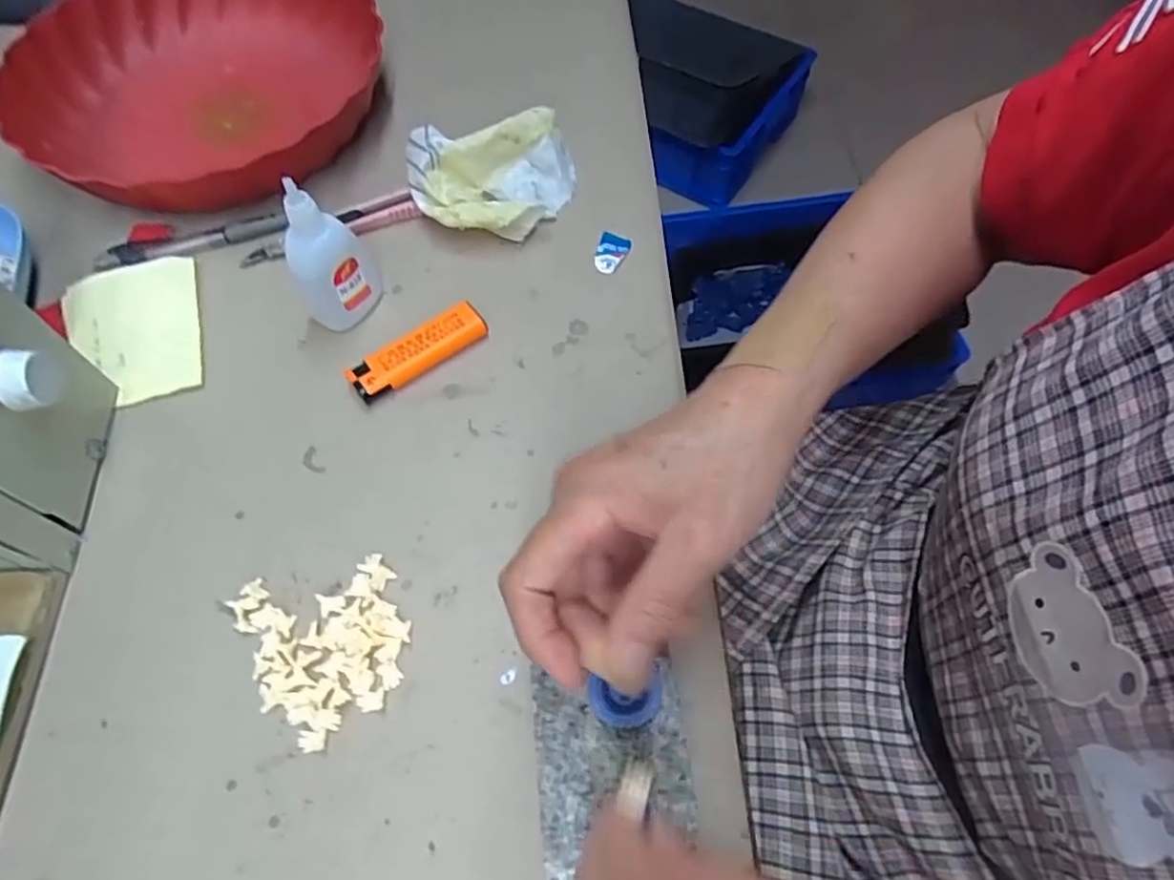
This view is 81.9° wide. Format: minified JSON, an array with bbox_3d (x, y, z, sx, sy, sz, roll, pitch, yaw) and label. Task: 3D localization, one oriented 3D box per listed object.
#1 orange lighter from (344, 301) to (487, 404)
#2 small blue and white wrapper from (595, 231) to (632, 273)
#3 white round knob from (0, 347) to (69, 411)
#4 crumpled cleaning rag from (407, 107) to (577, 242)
[{"bbox_3d":[-0.095,-0.049,0.382,0.079,0.015,0.024,-30,67,-19],"label":"orange lighter"},{"bbox_3d":[0.016,-0.118,0.428,0.019,0.007,0.029,14,61,5],"label":"small blue and white wrapper"},{"bbox_3d":[-0.241,-0.026,0.292,0.022,0.017,0.024,0,62,-1],"label":"white round knob"},{"bbox_3d":[-0.060,-0.169,0.432,0.106,0.045,0.083,-5,61,-6],"label":"crumpled cleaning rag"}]

